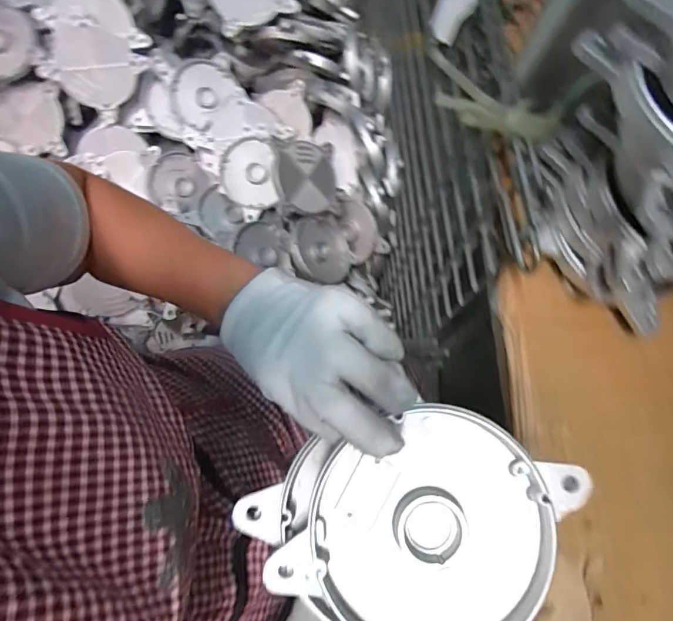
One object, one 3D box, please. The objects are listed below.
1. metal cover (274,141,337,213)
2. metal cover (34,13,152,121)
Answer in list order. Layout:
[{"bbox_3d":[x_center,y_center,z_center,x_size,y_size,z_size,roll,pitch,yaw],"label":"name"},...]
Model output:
[{"bbox_3d":[-0.054,-0.260,0.877,0.128,0.023,0.135,-10,97,-33],"label":"metal cover"},{"bbox_3d":[-0.452,-0.451,0.824,0.148,0.034,0.138,36,111,-19],"label":"metal cover"}]

